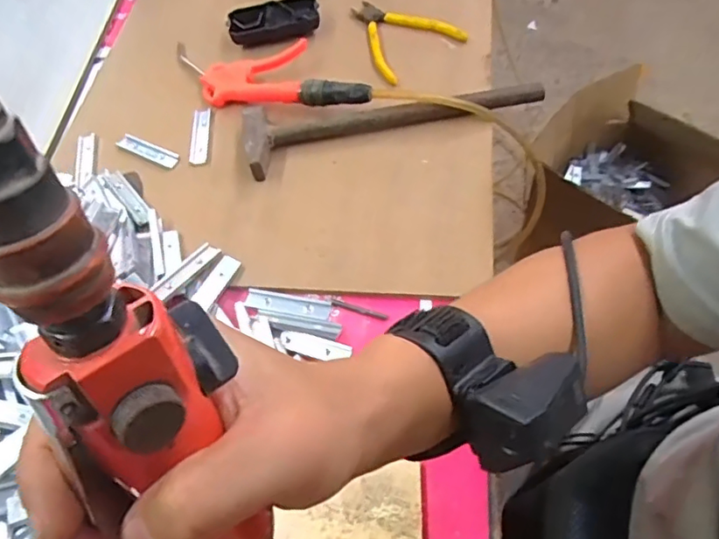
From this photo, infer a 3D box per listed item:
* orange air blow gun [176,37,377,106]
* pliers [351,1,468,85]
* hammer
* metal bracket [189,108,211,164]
[{"bbox_3d":[-0.107,-0.225,0.635,0.262,0.046,0.093,10,59,12],"label":"orange air blow gun"},{"bbox_3d":[0.045,-0.284,0.665,0.107,0.020,0.128,-31,63,-15],"label":"pliers"},{"bbox_3d":[0.030,-0.167,0.598,0.308,0.039,0.082,-14,57,-4],"label":"hammer"},{"bbox_3d":[-0.175,-0.147,0.617,0.020,0.005,0.079,-4,58,1],"label":"metal bracket"}]

